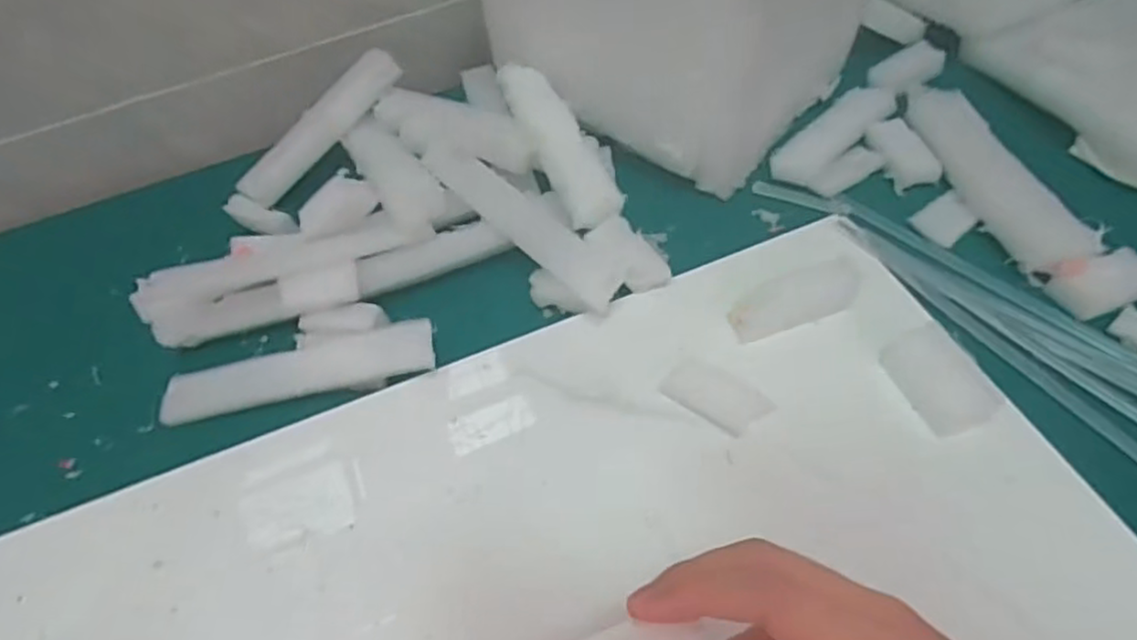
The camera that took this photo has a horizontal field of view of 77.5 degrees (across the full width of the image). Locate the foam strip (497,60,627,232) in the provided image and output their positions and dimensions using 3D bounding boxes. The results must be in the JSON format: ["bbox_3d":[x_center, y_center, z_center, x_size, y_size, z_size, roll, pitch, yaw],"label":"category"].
[{"bbox_3d":[-0.009,-0.125,0.480,0.035,0.013,0.165,-20,56,-10],"label":"foam strip"}]

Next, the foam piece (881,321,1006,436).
[{"bbox_3d":[0.211,0.032,0.402,0.048,0.006,0.063,-20,56,-10],"label":"foam piece"}]

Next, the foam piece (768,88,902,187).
[{"bbox_3d":[0.197,-0.140,0.530,0.119,0.014,0.040,-39,61,-21],"label":"foam piece"}]

